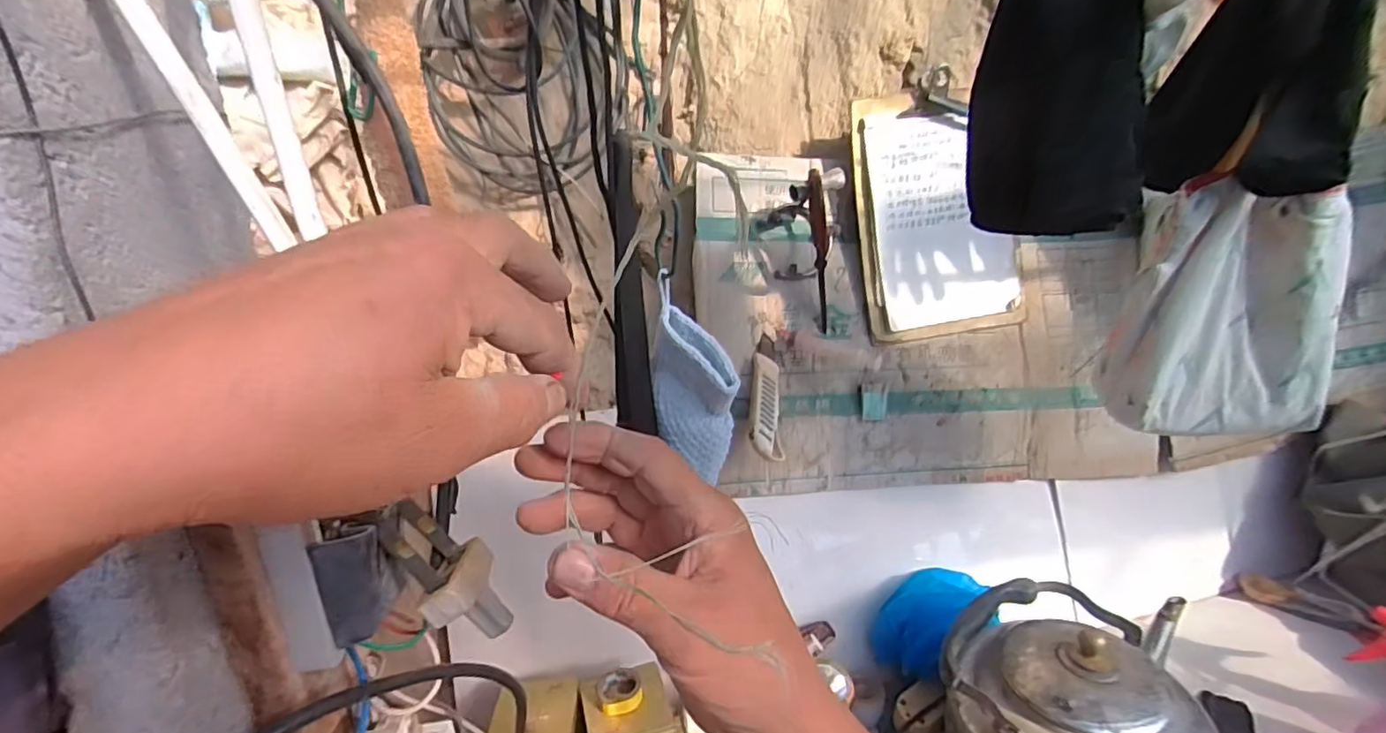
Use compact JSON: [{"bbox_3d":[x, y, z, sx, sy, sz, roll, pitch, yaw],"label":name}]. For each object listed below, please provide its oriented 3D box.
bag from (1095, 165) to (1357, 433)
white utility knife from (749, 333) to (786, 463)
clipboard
[{"bbox_3d":[0.474,-0.045,0.529,0.170,0.210,0.068,-4,23,-1],"label":"bag"},{"bbox_3d":[0.089,0.034,0.726,0.037,0.027,0.157,0,64,6],"label":"white utility knife"},{"bbox_3d":[0.324,-0.206,0.776,0.222,0.325,0.023,-10,6,-11],"label":"clipboard"}]

